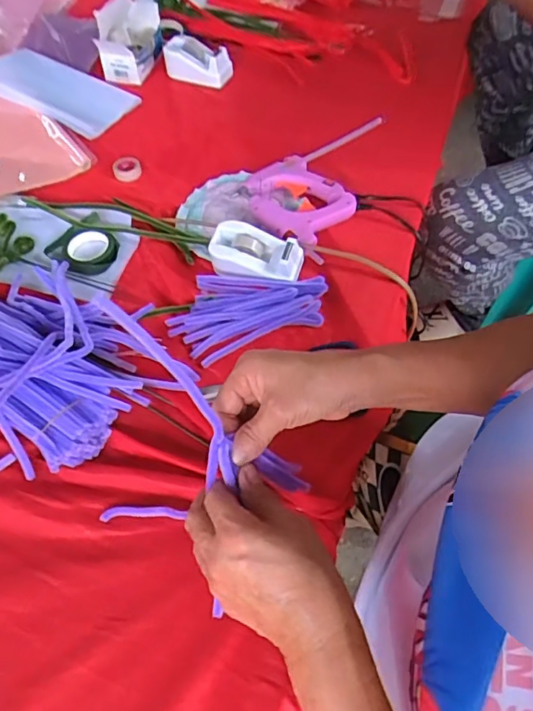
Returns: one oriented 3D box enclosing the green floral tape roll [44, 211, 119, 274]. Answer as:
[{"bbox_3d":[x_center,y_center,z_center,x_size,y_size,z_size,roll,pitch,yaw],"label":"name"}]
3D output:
[{"bbox_3d":[-0.208,-0.124,0.610,0.069,0.017,0.077,-37,61,-21],"label":"green floral tape roll"}]

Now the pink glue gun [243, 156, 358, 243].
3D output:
[{"bbox_3d":[0.037,-0.193,0.647,0.104,0.024,0.131,-30,60,-18],"label":"pink glue gun"}]

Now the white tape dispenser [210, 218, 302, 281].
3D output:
[{"bbox_3d":[-0.012,-0.115,0.586,0.102,0.038,0.048,7,56,8],"label":"white tape dispenser"}]

